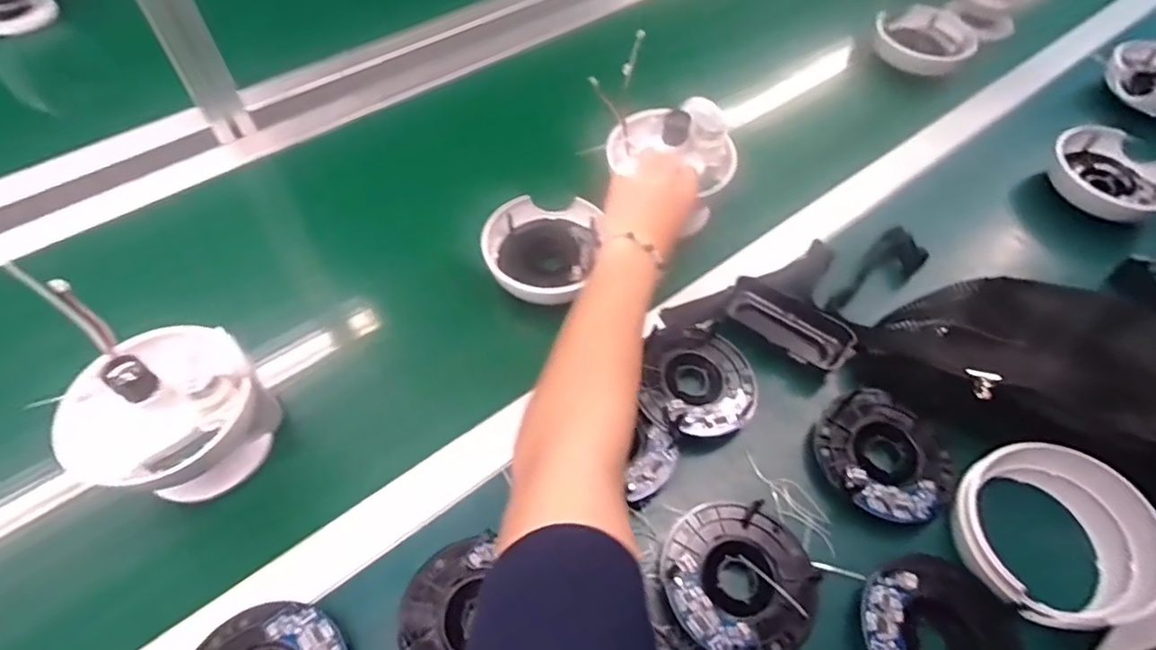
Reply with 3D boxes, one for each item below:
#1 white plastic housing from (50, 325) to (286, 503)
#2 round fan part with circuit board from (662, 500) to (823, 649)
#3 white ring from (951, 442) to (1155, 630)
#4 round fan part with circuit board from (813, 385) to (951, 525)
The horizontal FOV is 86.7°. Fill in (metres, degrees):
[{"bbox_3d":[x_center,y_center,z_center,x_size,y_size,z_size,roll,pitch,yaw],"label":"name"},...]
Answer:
[{"bbox_3d":[-0.291,0.063,0.432,0.116,0.106,0.110,2,58,-2],"label":"white plastic housing"},{"bbox_3d":[0.109,0.173,0.419,0.099,0.025,0.100,2,58,-2],"label":"round fan part with circuit board"},{"bbox_3d":[0.332,0.140,0.421,0.115,0.038,0.122,2,58,-2],"label":"white ring"},{"bbox_3d":[0.236,0.100,0.474,0.094,0.026,0.100,2,58,-2],"label":"round fan part with circuit board"}]

